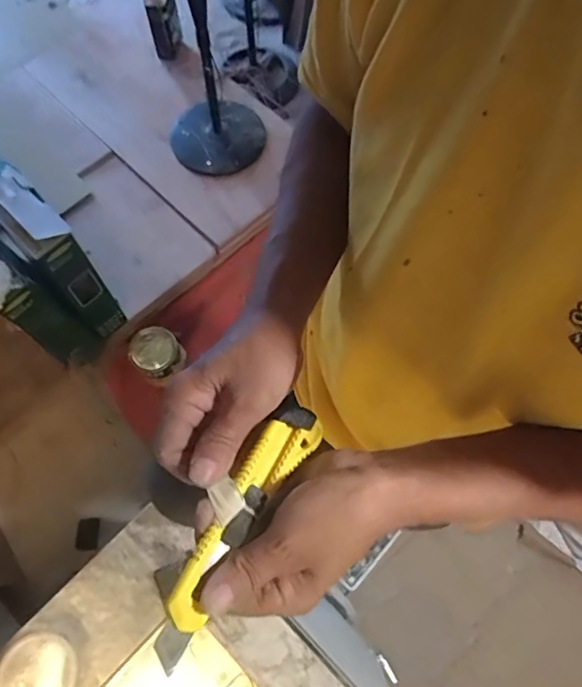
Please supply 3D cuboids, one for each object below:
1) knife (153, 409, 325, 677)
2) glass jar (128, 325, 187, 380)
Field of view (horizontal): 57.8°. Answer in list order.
[{"bbox_3d":[-0.030,0.105,0.314,0.031,0.017,0.160,28,62,11],"label":"knife"},{"bbox_3d":[-0.484,0.031,1.887,0.165,0.146,0.185,-38,72,-15],"label":"glass jar"}]

